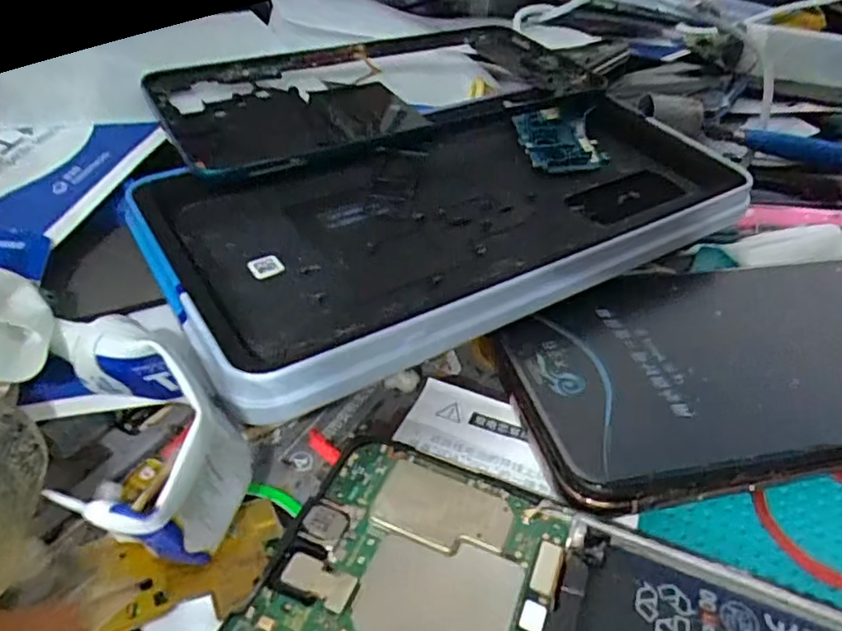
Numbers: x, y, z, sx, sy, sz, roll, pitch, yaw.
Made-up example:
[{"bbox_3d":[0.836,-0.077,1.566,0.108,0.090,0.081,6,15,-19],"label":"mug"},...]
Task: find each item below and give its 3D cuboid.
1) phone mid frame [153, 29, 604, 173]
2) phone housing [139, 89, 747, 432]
[{"bbox_3d":[-0.015,-0.092,0.239,0.166,0.009,0.079,-24,54,-27],"label":"phone mid frame"},{"bbox_3d":[0.016,-0.034,0.193,0.186,0.026,0.092,-18,43,-26],"label":"phone housing"}]

